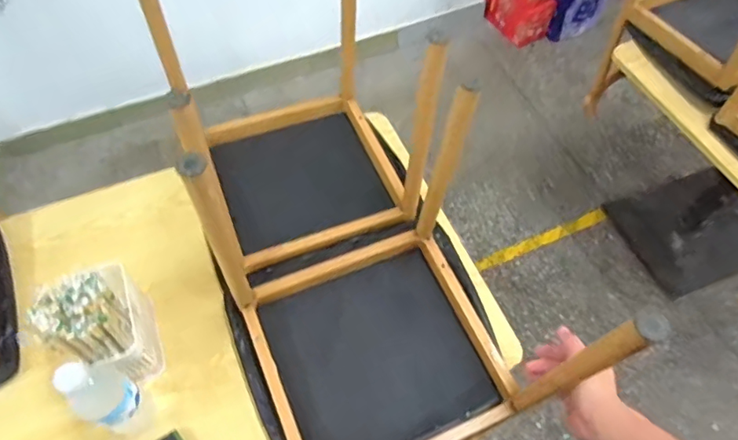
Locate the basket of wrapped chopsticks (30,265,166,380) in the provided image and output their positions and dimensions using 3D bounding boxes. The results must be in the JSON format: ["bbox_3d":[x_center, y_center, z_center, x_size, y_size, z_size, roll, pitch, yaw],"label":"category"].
[{"bbox_3d":[-0.365,0.140,0.709,0.085,0.224,0.146,-21,61,-13],"label":"basket of wrapped chopsticks"}]

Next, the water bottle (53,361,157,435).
[{"bbox_3d":[-0.346,0.242,0.683,0.068,0.199,0.070,21,60,12],"label":"water bottle"}]

